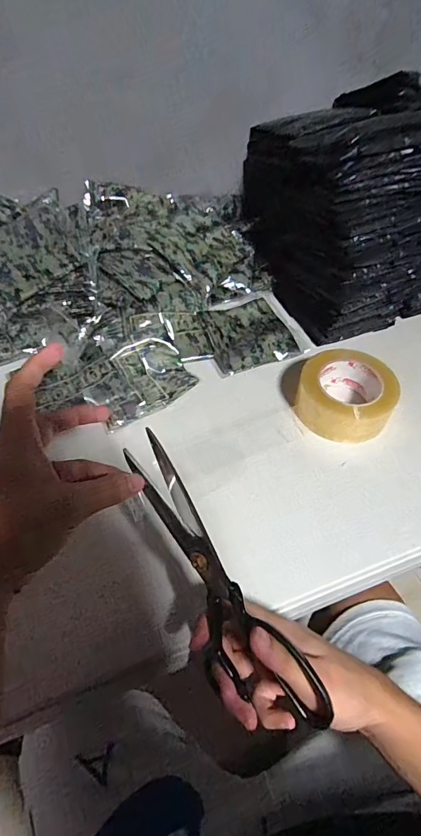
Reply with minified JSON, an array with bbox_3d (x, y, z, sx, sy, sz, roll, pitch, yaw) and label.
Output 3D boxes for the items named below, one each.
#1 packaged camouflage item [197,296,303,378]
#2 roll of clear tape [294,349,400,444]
[{"bbox_3d":[0.057,-0.124,0.621,0.127,0.018,0.117,-16,54,-15],"label":"packaged camouflage item"},{"bbox_3d":[0.170,-0.029,0.531,0.113,0.052,0.108,1,51,-2],"label":"roll of clear tape"}]

